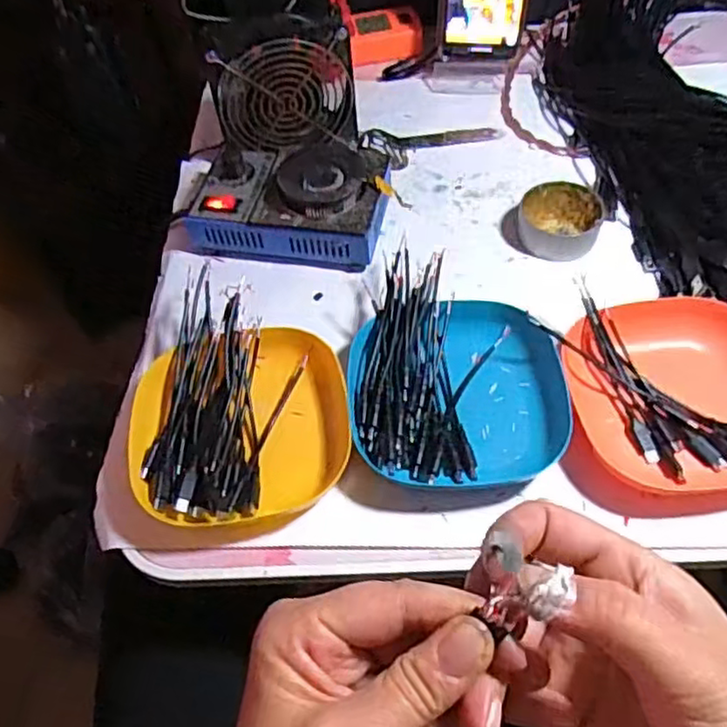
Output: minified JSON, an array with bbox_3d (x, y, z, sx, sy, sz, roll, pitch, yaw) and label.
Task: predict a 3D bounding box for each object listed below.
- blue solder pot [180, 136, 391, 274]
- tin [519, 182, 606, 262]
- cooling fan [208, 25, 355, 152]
[{"bbox_3d":[-0.057,-0.144,0.554,0.152,0.065,0.132,2,56,6],"label":"blue solder pot"},{"bbox_3d":[0.157,-0.114,0.537,0.063,0.026,0.061,-2,56,3],"label":"tin"},{"bbox_3d":[-0.065,-0.225,0.580,0.115,0.107,0.030,-10,56,-2],"label":"cooling fan"}]

